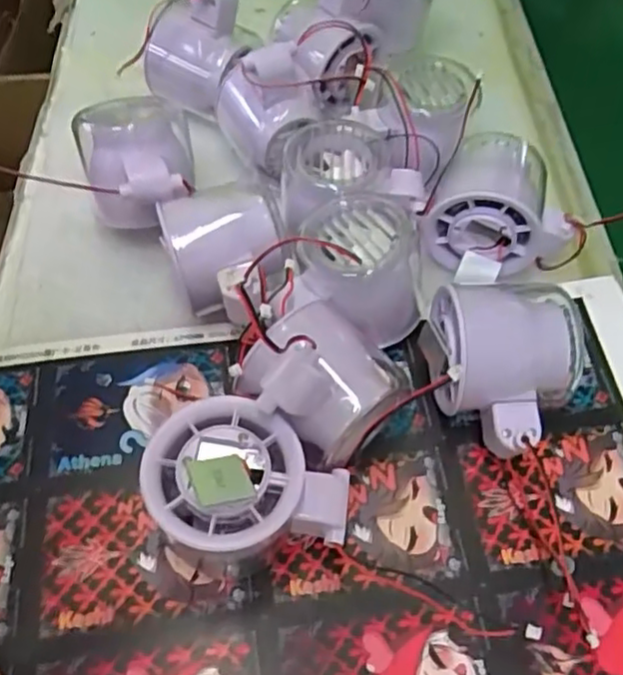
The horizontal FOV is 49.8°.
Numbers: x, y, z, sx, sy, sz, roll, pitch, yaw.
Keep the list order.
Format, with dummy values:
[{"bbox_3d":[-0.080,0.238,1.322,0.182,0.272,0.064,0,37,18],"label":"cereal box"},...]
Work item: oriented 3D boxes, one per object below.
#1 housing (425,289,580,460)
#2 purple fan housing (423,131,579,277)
[{"bbox_3d":[0.084,0.016,0.308,0.066,0.054,0.075,11,56,3],"label":"housing"},{"bbox_3d":[0.104,-0.070,0.357,0.069,0.050,0.064,30,59,16],"label":"purple fan housing"}]

